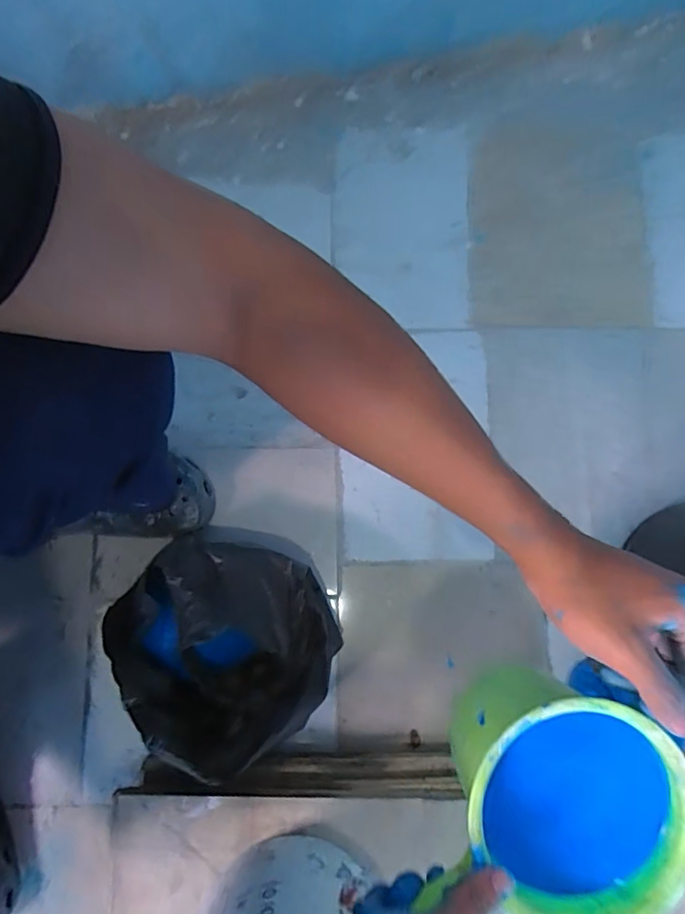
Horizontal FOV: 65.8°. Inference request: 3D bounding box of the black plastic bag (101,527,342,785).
[{"bbox_3d":[-0.115,0.183,0.561,0.204,0.145,0.212,-33,84,-5],"label":"black plastic bag"}]

